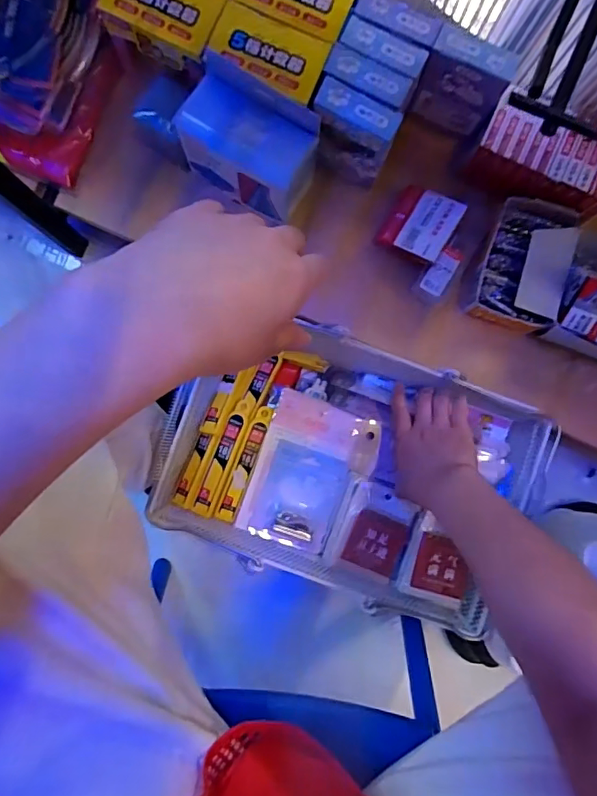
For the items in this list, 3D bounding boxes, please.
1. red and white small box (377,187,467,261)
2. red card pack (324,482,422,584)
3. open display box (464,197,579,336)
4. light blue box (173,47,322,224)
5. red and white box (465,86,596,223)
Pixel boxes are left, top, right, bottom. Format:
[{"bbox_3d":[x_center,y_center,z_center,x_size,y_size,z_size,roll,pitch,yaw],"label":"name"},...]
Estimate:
[{"bbox_3d":[0.137,-0.196,0.578,0.076,0.017,0.075,27,87,17],"label":"red and white small box"},{"bbox_3d":[0.082,0.143,0.552,0.076,0.023,0.094,21,88,-1],"label":"red card pack"},{"bbox_3d":[0.247,-0.145,0.571,0.090,0.055,0.129,21,88,-1],"label":"open display box"},{"bbox_3d":[-0.048,-0.255,0.532,0.137,0.107,0.080,29,88,-1],"label":"light blue box"},{"bbox_3d":[0.267,-0.252,0.555,0.154,0.055,0.089,19,88,-1],"label":"red and white box"}]

